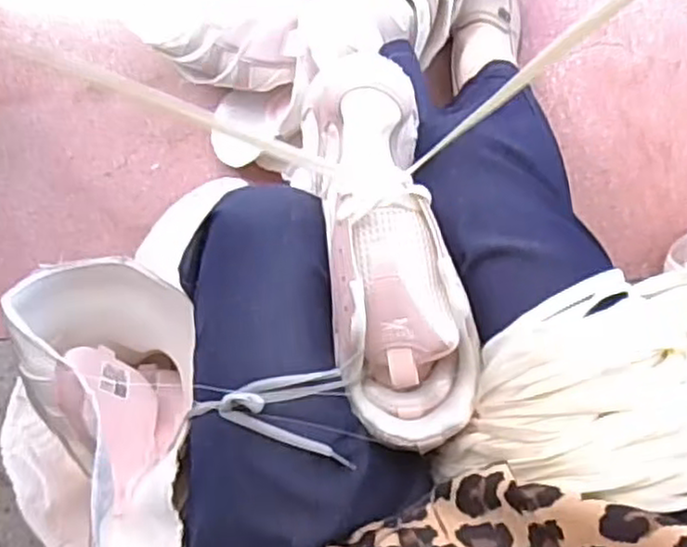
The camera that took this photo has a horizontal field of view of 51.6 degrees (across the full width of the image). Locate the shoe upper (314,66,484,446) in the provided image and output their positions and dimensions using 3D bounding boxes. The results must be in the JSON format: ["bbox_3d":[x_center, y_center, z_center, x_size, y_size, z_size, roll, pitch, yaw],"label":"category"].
[{"bbox_3d":[0.029,-0.015,0.447,0.080,0.058,0.237,-10,85,3],"label":"shoe upper"}]

